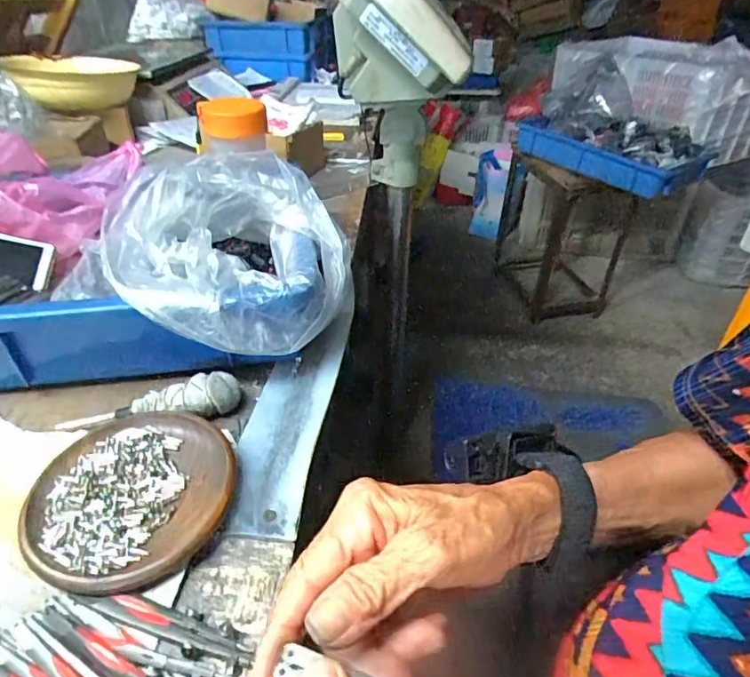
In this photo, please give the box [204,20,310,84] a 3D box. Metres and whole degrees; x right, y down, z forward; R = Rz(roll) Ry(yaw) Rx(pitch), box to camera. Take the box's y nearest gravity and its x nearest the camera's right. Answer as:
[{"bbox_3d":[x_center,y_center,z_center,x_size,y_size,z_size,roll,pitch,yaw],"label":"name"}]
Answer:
[{"bbox_3d":[-0.296,-0.738,1.320,0.268,0.127,0.074,-4,37,-7],"label":"box"}]

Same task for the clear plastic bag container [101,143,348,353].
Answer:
[{"bbox_3d":[-0.116,-0.071,0.402,0.168,0.101,0.167,-17,40,-22],"label":"clear plastic bag container"}]

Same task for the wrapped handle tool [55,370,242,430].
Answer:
[{"bbox_3d":[-0.156,0.047,0.357,0.120,0.028,0.024,-7,37,-11],"label":"wrapped handle tool"}]

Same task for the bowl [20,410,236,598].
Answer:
[{"bbox_3d":[-0.141,0.093,0.302,0.108,0.021,0.112,1,37,0],"label":"bowl"}]

